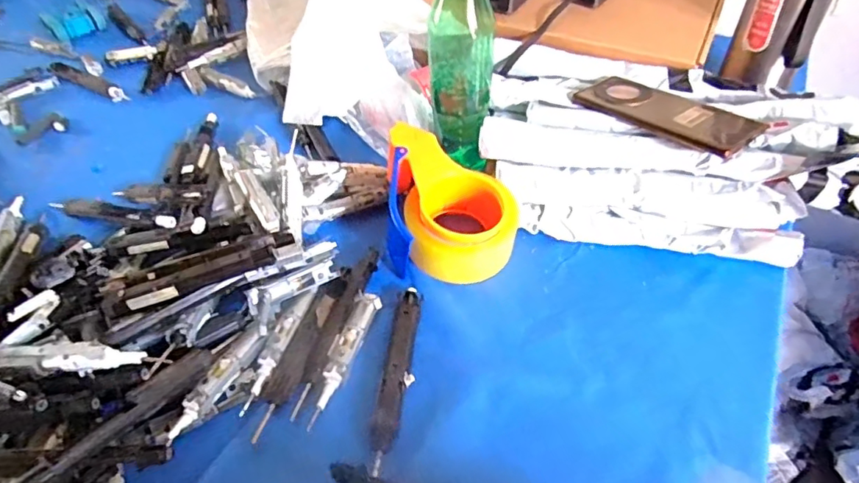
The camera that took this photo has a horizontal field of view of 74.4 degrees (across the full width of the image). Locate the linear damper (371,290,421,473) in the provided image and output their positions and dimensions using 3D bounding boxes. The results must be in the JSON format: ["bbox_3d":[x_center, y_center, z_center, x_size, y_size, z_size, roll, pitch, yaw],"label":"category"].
[{"bbox_3d":[-0.025,0.101,0.450,0.023,0.010,0.156,5,49,5],"label":"linear damper"}]

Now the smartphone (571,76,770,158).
[{"bbox_3d":[0.222,-0.125,0.543,0.065,0.012,0.163,-36,48,-26],"label":"smartphone"}]

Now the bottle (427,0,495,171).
[{"bbox_3d":[0.030,-0.172,0.534,0.061,0.213,0.054,3,47,6],"label":"bottle"}]

